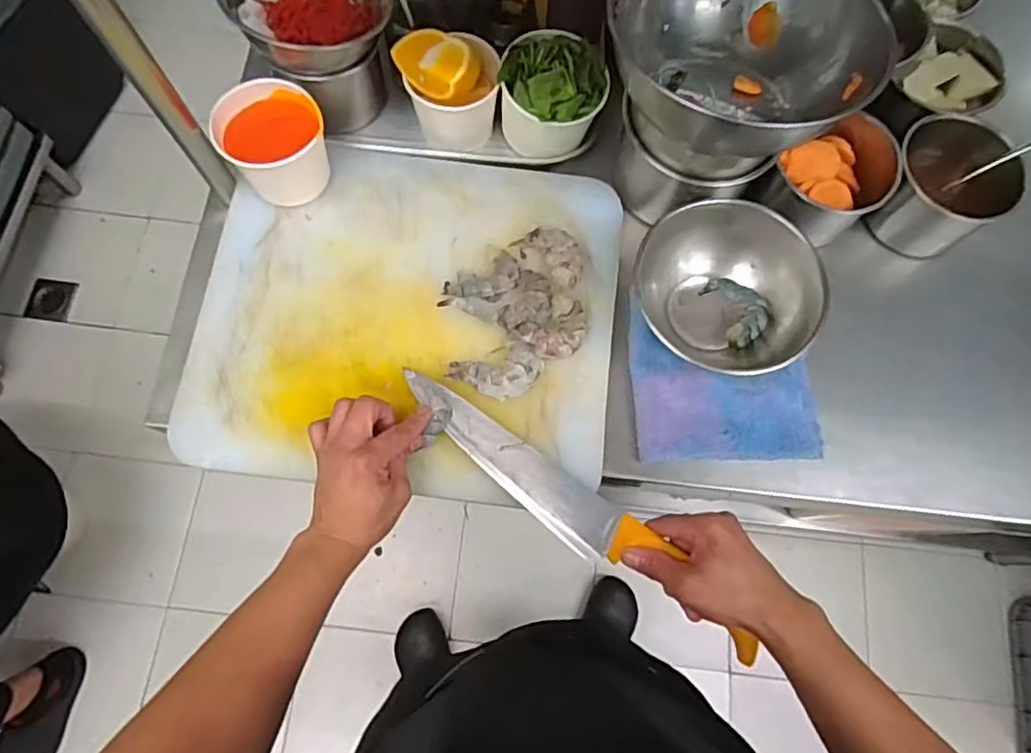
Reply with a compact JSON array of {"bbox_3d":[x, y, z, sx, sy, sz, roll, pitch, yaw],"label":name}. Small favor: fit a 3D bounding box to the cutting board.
[{"bbox_3d":[-0.099,-0.067,0.582,0.385,0.028,0.334,7,73,0],"label":"cutting board"}]

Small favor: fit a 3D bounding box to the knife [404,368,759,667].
[{"bbox_3d":[0.044,0.105,0.529,0.350,0.028,0.048,36,75,15],"label":"knife"}]

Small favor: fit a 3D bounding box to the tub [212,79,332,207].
[{"bbox_3d":[-0.230,-0.223,0.593,0.087,0.076,0.081,1,73,-2],"label":"tub"}]

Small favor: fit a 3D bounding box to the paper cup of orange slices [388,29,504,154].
[{"bbox_3d":[-0.061,-0.286,0.623,0.095,0.098,0.071,-18,74,-7],"label":"paper cup of orange slices"}]

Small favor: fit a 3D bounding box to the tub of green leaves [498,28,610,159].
[{"bbox_3d":[0.036,-0.280,0.632,0.101,0.099,0.092,1,73,-2],"label":"tub of green leaves"}]

